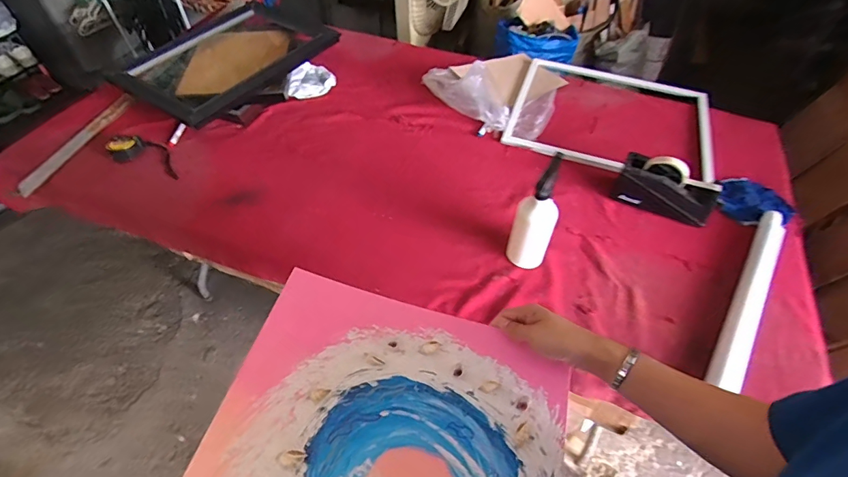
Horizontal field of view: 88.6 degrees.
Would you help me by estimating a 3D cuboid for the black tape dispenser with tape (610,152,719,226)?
[{"bbox_3d":[0.524,-0.107,0.950,0.212,0.092,0.082,21,58,18],"label":"black tape dispenser with tape"}]

